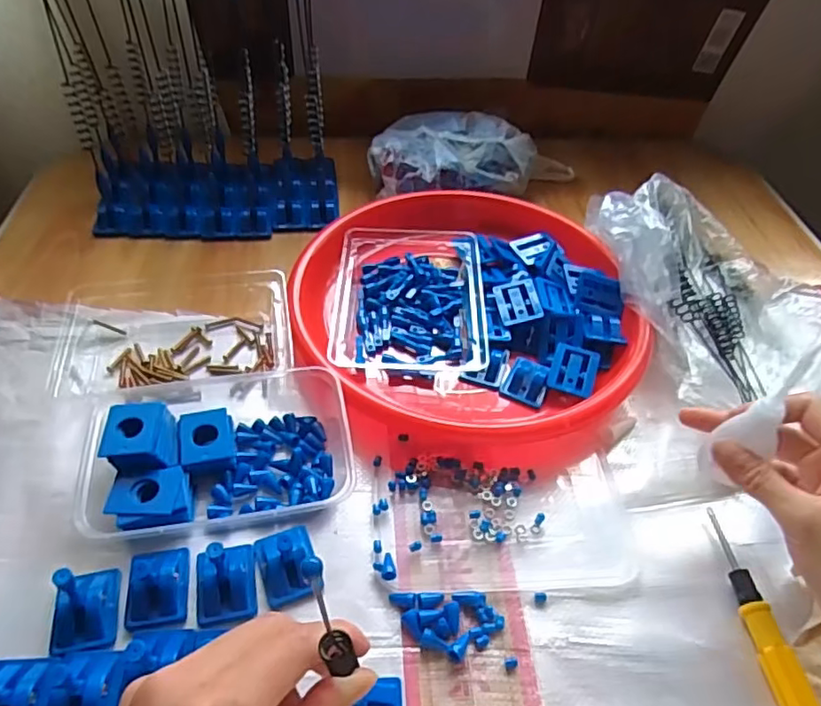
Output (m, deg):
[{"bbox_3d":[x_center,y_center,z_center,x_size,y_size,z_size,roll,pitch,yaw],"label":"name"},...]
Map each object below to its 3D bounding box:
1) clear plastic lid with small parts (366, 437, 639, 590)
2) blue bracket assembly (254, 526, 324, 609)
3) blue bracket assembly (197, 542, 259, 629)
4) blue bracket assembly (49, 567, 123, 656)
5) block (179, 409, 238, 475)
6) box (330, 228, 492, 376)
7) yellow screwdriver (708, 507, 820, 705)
[{"bbox_3d":[0.063,0.106,0.403,0.162,0.007,0.105,3,47,0],"label":"clear plastic lid with small parts"},{"bbox_3d":[-0.075,0.127,0.369,0.035,0.021,0.043,-16,50,-17],"label":"blue bracket assembly"},{"bbox_3d":[-0.109,0.126,0.349,0.033,0.043,0.044,-5,47,-8],"label":"blue bracket assembly"},{"bbox_3d":[-0.185,0.135,0.332,0.034,0.043,0.043,-8,48,-11],"label":"blue bracket assembly"},{"bbox_3d":[-0.141,0.063,0.421,0.035,0.023,0.045,-10,48,-12],"label":"block"},{"bbox_3d":[0.000,-0.049,0.523,0.120,0.033,0.171,2,47,-2],"label":"box"},{"bbox_3d":[0.207,0.158,0.354,0.015,0.014,0.141,0,47,-4],"label":"yellow screwdriver"}]

